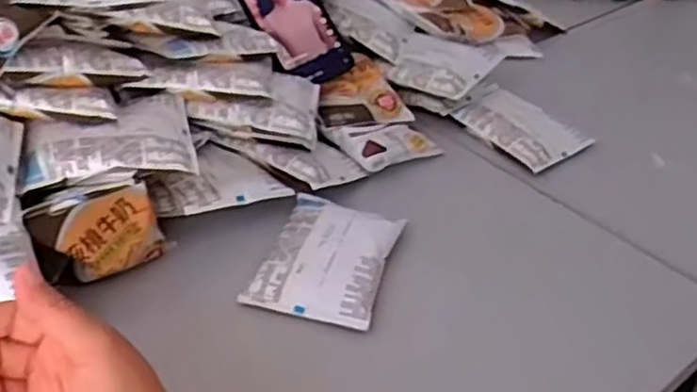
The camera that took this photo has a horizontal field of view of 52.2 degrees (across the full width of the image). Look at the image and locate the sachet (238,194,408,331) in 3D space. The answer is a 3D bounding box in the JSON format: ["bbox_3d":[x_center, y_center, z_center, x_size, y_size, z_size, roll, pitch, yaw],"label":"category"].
[{"bbox_3d":[-0.016,0.047,0.571,0.096,0.020,0.128,11,37,11],"label":"sachet"}]

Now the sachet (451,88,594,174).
[{"bbox_3d":[0.177,-0.072,0.739,0.081,0.015,0.119,-31,55,-27],"label":"sachet"}]

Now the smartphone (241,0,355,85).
[{"bbox_3d":[-0.061,-0.189,0.708,0.077,0.016,0.164,-31,93,-27],"label":"smartphone"}]

